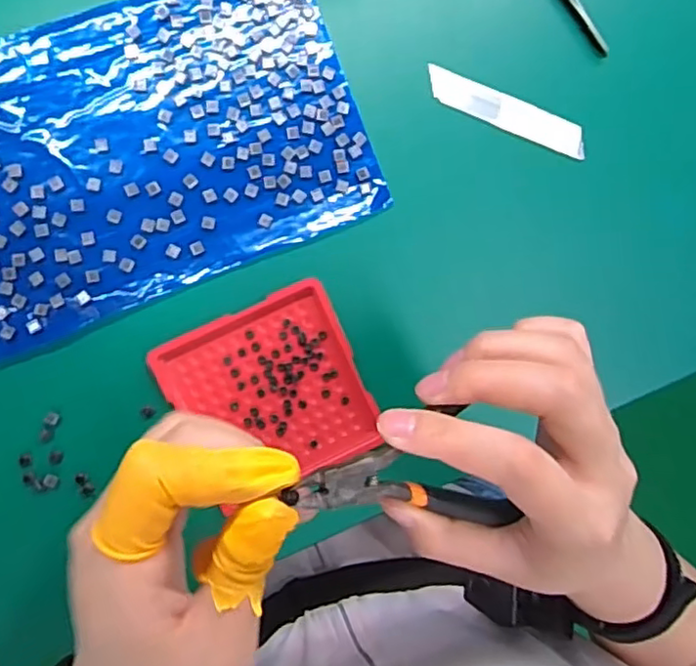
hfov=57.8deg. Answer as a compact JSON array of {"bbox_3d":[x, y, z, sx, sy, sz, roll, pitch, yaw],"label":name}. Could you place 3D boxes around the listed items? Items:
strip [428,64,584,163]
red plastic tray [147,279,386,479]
[{"bbox_3d":[0.093,-0.127,0.365,0.100,0.004,0.018,19,98,-10],"label":"strip"},{"bbox_3d":[-0.041,0.035,0.348,0.098,0.010,0.100,-25,97,-7],"label":"red plastic tray"}]

